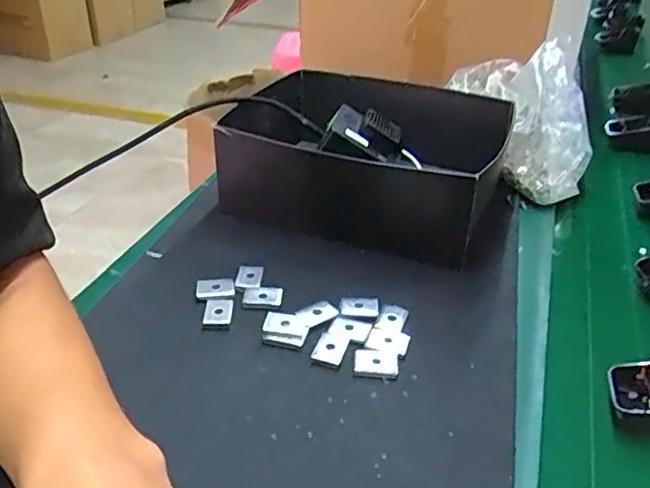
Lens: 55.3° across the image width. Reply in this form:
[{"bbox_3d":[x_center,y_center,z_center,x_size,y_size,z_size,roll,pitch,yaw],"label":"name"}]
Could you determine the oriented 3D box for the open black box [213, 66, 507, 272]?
[{"bbox_3d":[0.050,-0.096,0.610,0.232,0.087,0.237,14,35,20],"label":"open black box"}]

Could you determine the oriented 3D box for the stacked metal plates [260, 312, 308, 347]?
[{"bbox_3d":[-0.029,0.060,0.434,0.032,0.012,0.022,9,33,12],"label":"stacked metal plates"}]

